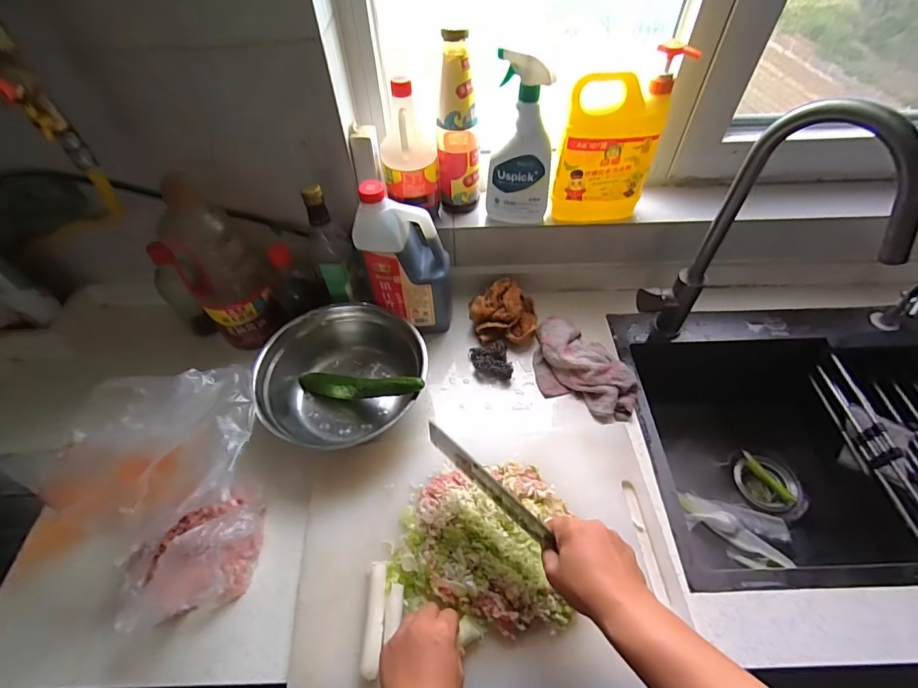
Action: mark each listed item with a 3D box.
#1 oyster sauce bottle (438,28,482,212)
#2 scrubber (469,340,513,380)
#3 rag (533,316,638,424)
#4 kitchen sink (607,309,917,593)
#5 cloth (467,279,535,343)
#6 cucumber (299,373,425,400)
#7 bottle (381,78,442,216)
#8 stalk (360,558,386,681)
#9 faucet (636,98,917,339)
[{"bbox_3d":[0.000,-0.336,0.674,0.066,0.249,0.078,-2,53,0],"label":"oyster sauce bottle"},{"bbox_3d":[0.054,0.031,0.714,0.058,0.031,0.065,-12,53,-7],"label":"scrubber"},{"bbox_3d":[0.188,0.040,0.693,0.119,0.047,0.200,-35,60,-22],"label":"rag"},{"bbox_3d":[0.559,0.180,0.750,0.565,0.245,0.444,-2,53,0],"label":"kitchen sink"},{"bbox_3d":[0.076,-0.053,0.751,0.113,0.068,0.098,2,53,3],"label":"cloth"},{"bbox_3d":[-0.153,0.063,0.646,0.228,0.035,0.026,-3,49,30],"label":"cucumber"},{"bbox_3d":[-0.077,-0.298,0.677,0.083,0.207,0.092,-6,53,-3],"label":"bottle"},{"bbox_3d":[-0.095,0.309,0.495,0.021,0.020,0.109,-1,53,1],"label":"stalk"},{"bbox_3d":[0.385,-0.104,0.574,0.043,0.405,0.221,-36,60,-23],"label":"faucet"}]

